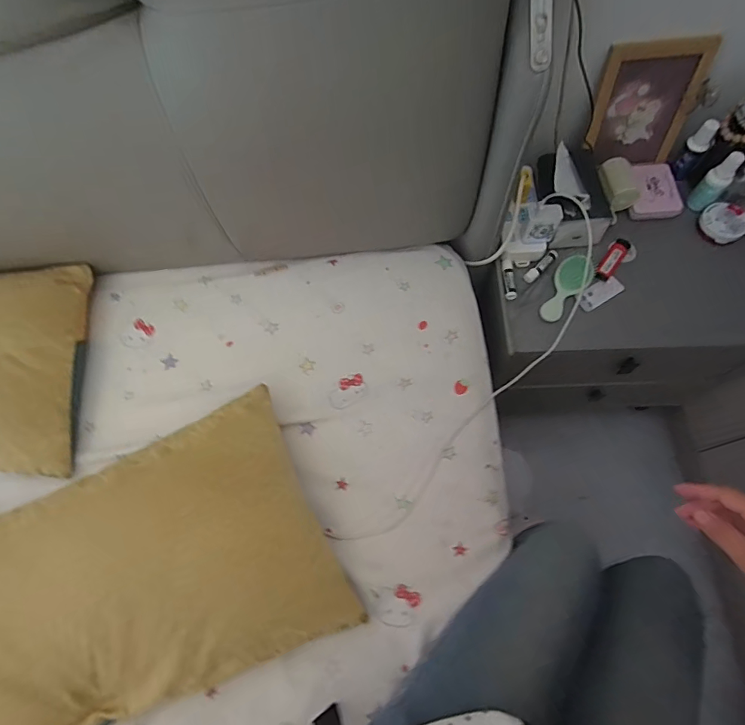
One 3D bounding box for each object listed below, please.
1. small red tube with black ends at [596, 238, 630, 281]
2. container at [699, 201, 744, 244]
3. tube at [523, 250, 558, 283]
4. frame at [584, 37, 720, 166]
[{"bbox_3d":[0.397,-0.171,0.740,0.025,0.016,0.080,36,75,15],"label":"small red tube with black ends"},{"bbox_3d":[0.586,-0.235,0.742,0.079,0.022,0.070,-37,72,-11],"label":"container"},{"bbox_3d":[0.281,-0.159,0.743,0.067,0.015,0.018,-38,72,-11],"label":"tube"},{"bbox_3d":[0.433,-0.410,0.716,0.157,0.180,0.017,0,55,2],"label":"frame"}]

